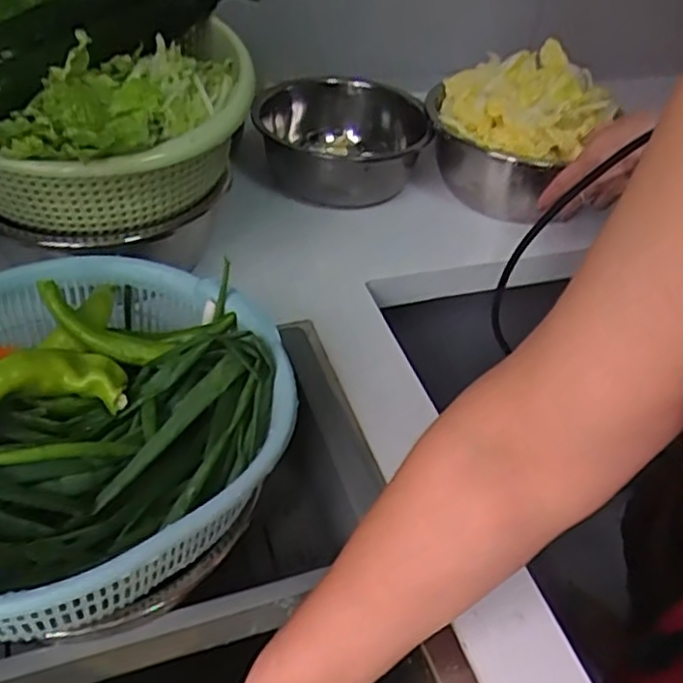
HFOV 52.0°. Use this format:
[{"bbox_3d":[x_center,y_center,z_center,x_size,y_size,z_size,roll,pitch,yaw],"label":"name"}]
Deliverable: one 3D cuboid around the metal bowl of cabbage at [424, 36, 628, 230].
[{"bbox_3d":[0.193,-0.236,0.804,0.186,0.144,0.175,3,43,-3],"label":"metal bowl of cabbage"}]

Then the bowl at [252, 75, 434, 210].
[{"bbox_3d":[-0.001,-0.232,0.819,0.185,0.084,0.185,3,43,-3],"label":"bowl"}]

